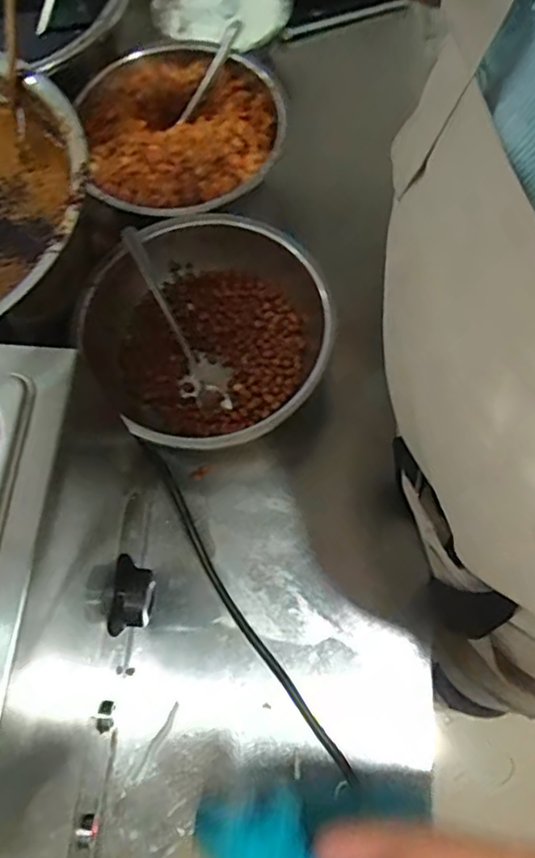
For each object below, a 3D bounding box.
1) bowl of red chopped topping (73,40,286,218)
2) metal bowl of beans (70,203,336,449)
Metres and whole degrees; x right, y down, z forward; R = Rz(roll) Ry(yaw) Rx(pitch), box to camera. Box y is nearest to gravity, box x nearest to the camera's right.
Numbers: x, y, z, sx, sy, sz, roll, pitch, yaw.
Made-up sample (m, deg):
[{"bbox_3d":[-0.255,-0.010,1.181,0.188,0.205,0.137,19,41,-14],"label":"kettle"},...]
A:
[{"bbox_3d":[-0.081,-0.280,0.597,0.184,0.072,0.193,0,69,1],"label":"bowl of red chopped topping"},{"bbox_3d":[-0.047,-0.077,0.538,0.214,0.103,0.209,0,69,1],"label":"metal bowl of beans"}]

